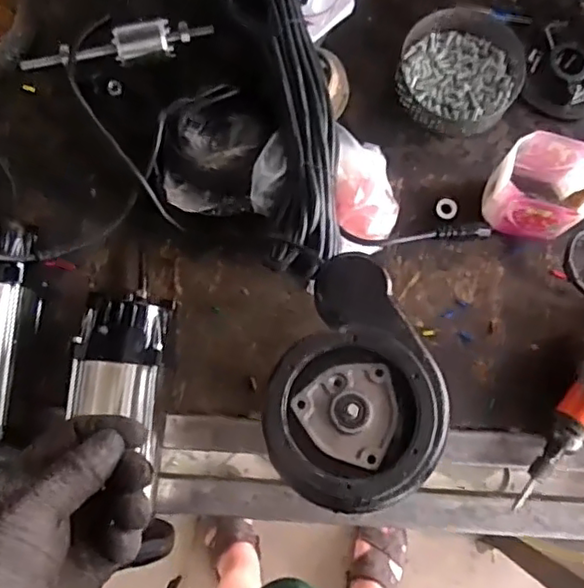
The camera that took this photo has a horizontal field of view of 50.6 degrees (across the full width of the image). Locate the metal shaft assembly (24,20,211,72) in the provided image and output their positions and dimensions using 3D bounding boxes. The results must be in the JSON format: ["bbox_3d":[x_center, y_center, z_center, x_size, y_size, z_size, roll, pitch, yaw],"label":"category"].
[{"bbox_3d":[-0.196,-0.272,0.691,0.211,0.040,0.033,-11,81,-1],"label":"metal shaft assembly"}]

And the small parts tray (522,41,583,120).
[{"bbox_3d":[0.316,-0.235,0.691,0.102,0.025,0.097,21,81,4],"label":"small parts tray"}]

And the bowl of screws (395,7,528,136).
[{"bbox_3d":[0.188,-0.246,0.691,0.133,0.034,0.137,0,80,1],"label":"bowl of screws"}]

